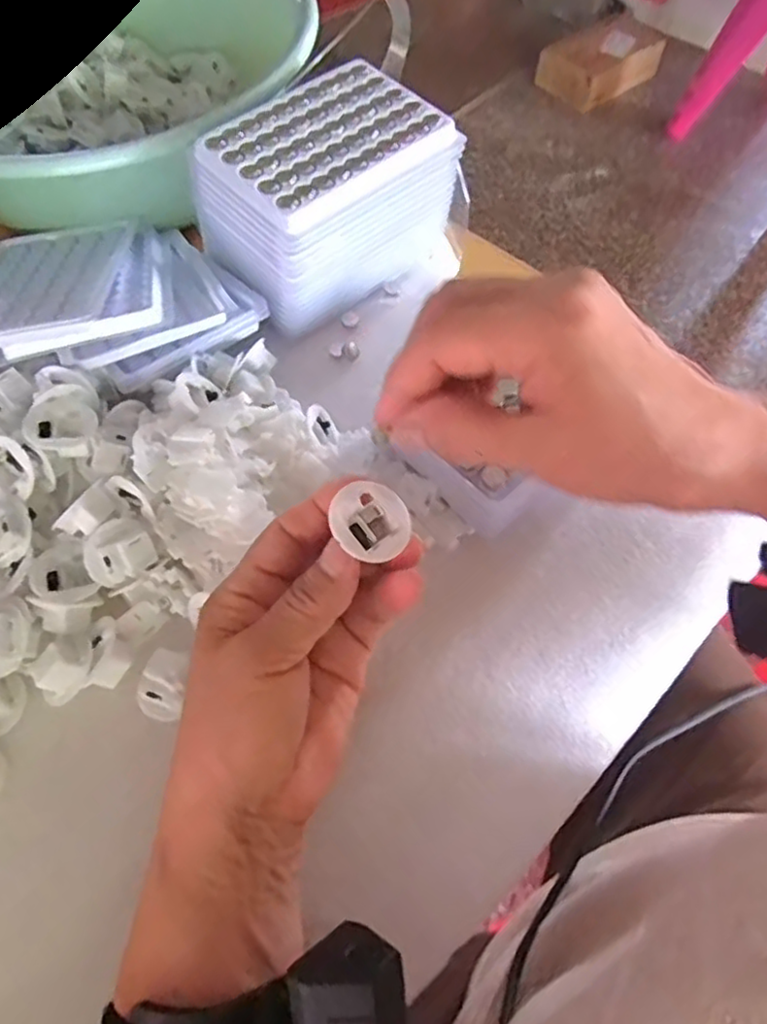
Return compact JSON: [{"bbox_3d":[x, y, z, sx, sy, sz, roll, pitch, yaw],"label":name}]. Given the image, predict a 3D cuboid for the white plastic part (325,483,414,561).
[{"bbox_3d":[-0.004,0.004,0.256,0.030,0.004,0.030,49,57,3],"label":"white plastic part"}]

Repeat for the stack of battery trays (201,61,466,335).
[{"bbox_3d":[-0.032,-0.186,0.391,0.137,0.078,0.095,-36,71,-17],"label":"stack of battery trays"}]

